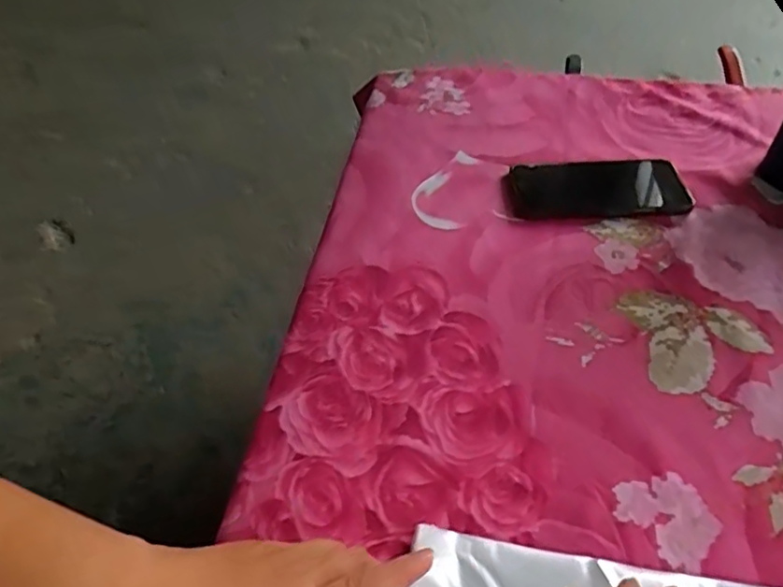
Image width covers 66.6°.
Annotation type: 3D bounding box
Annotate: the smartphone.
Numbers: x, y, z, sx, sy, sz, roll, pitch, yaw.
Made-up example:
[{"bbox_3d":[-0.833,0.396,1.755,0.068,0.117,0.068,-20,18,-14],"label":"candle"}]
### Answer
[{"bbox_3d":[0.200,-0.102,0.578,0.163,0.013,0.074,-2,49,1],"label":"smartphone"}]

